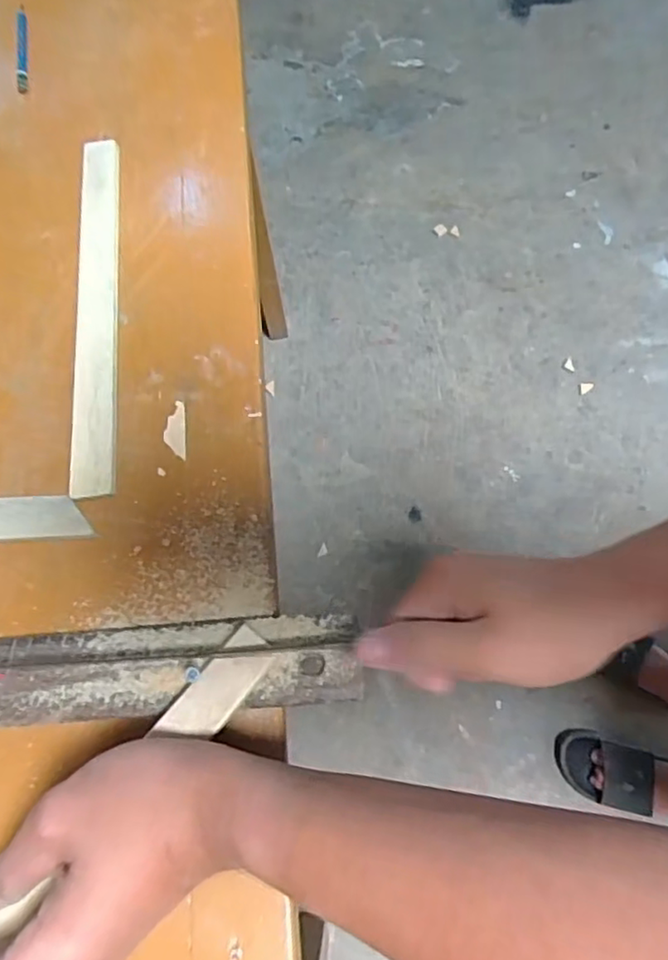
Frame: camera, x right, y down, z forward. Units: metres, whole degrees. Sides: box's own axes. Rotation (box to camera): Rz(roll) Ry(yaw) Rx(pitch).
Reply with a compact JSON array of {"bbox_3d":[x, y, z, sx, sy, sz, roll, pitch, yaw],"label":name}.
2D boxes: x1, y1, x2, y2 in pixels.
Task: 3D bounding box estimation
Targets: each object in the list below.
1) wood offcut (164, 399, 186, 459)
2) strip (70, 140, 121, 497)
[{"bbox_3d":[-0.106,-0.034,0.406,0.015,0.004,0.042,-5,71,-1],"label":"wood offcut"},{"bbox_3d":[-0.166,-0.127,0.433,0.031,0.012,0.289,-6,71,-1],"label":"strip"}]

